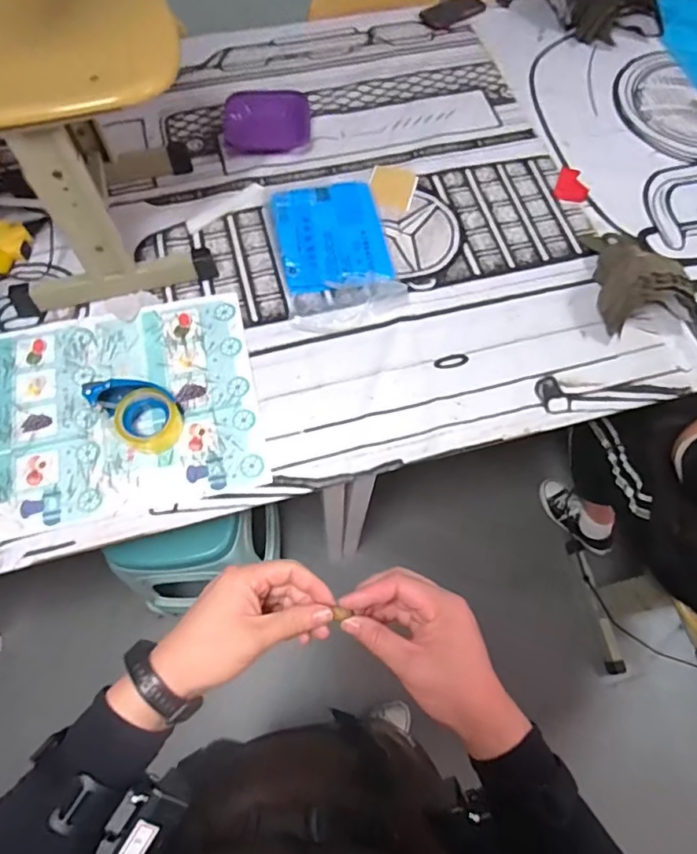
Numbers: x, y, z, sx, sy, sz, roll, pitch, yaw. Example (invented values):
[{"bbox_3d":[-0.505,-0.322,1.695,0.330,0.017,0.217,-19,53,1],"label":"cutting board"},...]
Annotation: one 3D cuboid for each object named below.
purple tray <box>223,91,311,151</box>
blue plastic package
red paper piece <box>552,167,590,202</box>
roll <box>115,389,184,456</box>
[{"bbox_3d":[-0.186,-0.704,1.264,0.192,0.031,0.197,-4,65,-1],"label":"purple tray"},{"bbox_3d":[-0.030,-0.364,1.136,0.222,0.032,0.362,-12,65,-5],"label":"blue plastic package"},{"bbox_3d":[0.503,-0.540,1.227,0.072,0.005,0.099,23,70,6],"label":"red paper piece"},{"bbox_3d":[-0.342,-0.008,0.951,0.094,0.067,0.104,41,72,17],"label":"roll"}]

